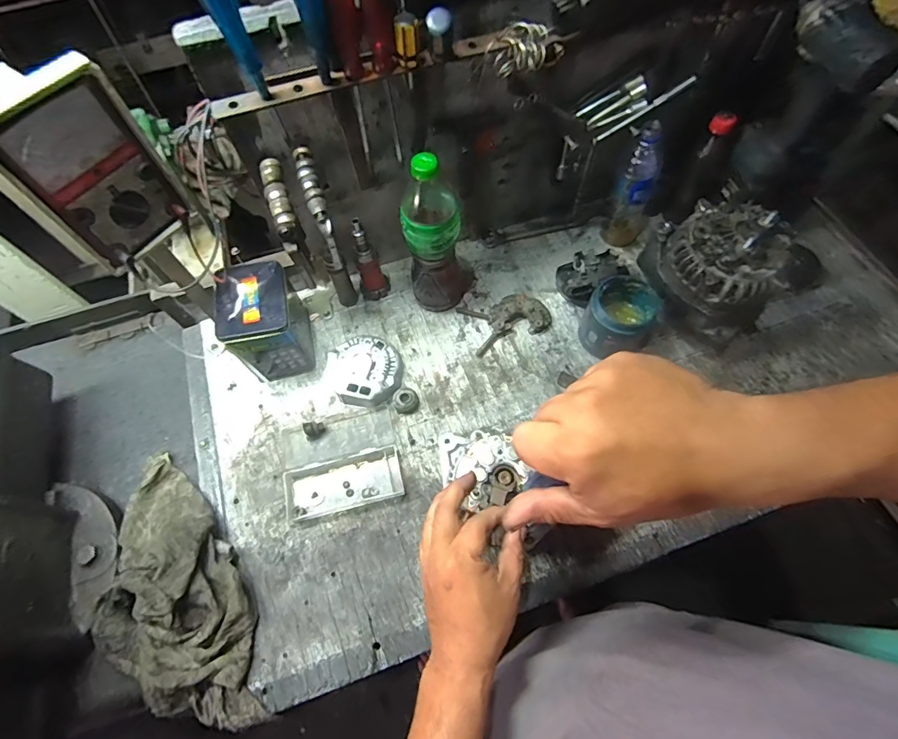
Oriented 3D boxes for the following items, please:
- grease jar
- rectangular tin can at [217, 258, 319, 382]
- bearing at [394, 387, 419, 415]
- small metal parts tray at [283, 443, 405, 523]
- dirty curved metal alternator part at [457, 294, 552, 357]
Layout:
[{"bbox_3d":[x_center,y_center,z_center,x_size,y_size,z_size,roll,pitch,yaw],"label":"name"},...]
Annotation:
[{"bbox_3d":[0.265,-0.080,0.680,0.107,0.100,0.123,22,66,12],"label":"grease jar"},{"bbox_3d":[-0.273,-0.069,0.673,0.098,0.143,0.131,-17,64,-7],"label":"rectangular tin can"},{"bbox_3d":[-0.065,0.047,0.676,0.037,0.017,0.040,-1,64,1],"label":"bearing"},{"bbox_3d":[-0.145,0.157,0.622,0.158,0.022,0.070,-12,64,-4],"label":"small metal parts tray"},{"bbox_3d":[0.095,-0.084,0.727,0.133,0.026,0.087,-15,64,-6],"label":"dirty curved metal alternator part"}]

